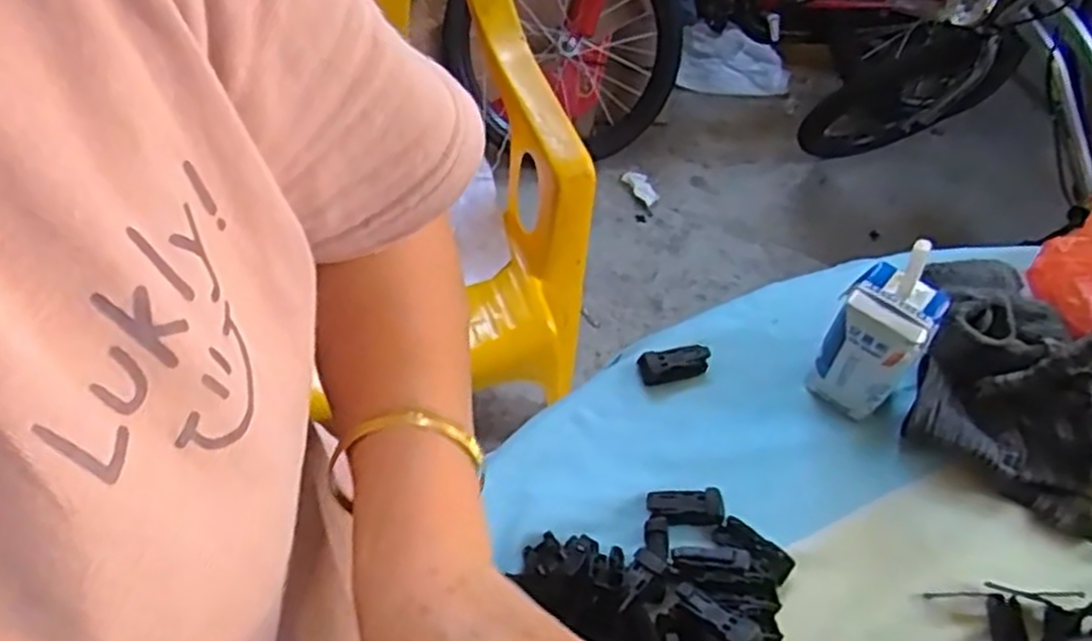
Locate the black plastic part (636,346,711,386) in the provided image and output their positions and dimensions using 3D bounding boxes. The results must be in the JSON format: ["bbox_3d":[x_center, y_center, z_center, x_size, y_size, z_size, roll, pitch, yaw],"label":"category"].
[{"bbox_3d":[0.088,0.029,0.547,0.048,0.012,0.022,-12,59,-8],"label":"black plastic part"}]

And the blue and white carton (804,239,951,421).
[{"bbox_3d":[0.204,0.010,0.493,0.050,0.119,0.046,32,63,19],"label":"blue and white carton"}]

